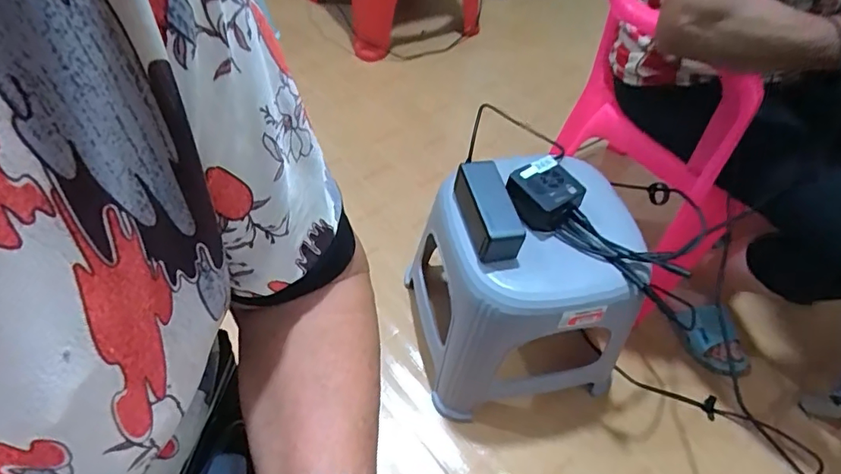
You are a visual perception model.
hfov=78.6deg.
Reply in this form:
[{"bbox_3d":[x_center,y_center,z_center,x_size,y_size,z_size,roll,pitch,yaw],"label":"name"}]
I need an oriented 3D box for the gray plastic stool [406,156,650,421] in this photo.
[{"bbox_3d":[0.148,0.082,0.771,0.274,0.351,0.232,-7,53,-9],"label":"gray plastic stool"}]

